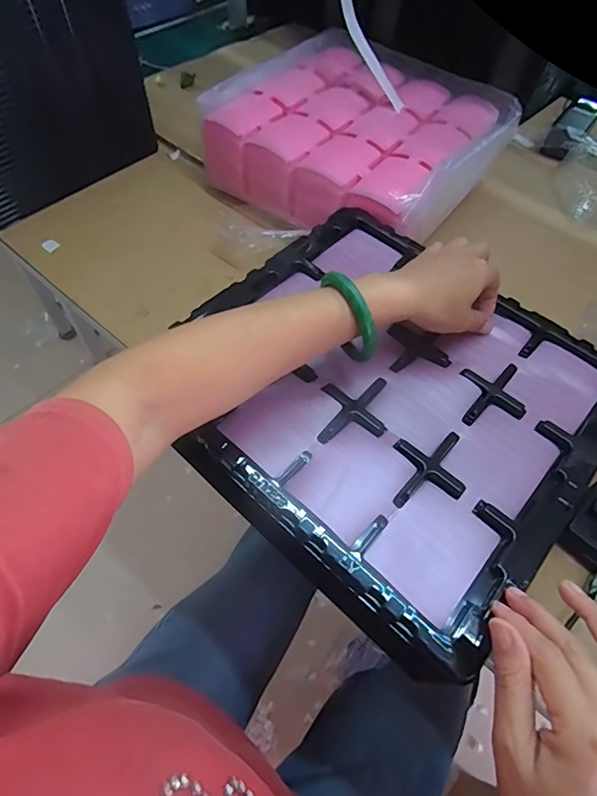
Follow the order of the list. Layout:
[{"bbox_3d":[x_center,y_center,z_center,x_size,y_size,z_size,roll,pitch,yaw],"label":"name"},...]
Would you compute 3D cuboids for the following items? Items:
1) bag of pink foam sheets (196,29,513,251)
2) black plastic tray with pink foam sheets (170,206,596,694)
[{"bbox_3d":[0.095,-0.384,0.671,0.347,0.097,0.347,35,63,18],"label":"bag of pink foam sheets"},{"bbox_3d":[0.089,-0.011,0.457,0.366,0.081,0.381,39,66,19],"label":"black plastic tray with pink foam sheets"}]

